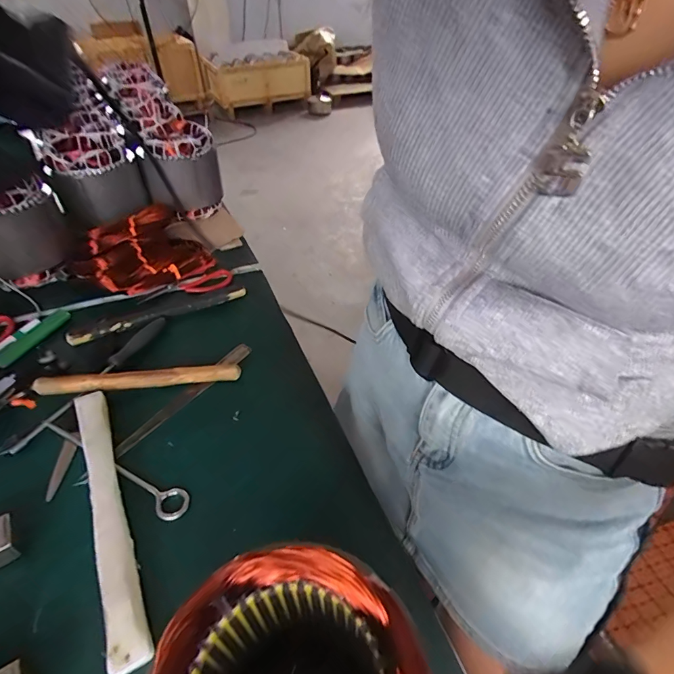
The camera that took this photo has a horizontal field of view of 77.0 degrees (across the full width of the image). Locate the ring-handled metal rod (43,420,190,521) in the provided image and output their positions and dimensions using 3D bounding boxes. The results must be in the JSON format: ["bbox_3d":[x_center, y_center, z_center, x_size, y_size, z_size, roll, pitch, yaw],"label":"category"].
[{"bbox_3d":[-0.253,0.139,0.484,0.218,0.013,0.035,25,47,22],"label":"ring-handled metal rod"}]

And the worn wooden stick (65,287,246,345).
[{"bbox_3d":[-0.273,-0.036,0.662,0.266,0.009,0.034,-17,46,-20],"label":"worn wooden stick"}]

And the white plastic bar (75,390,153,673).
[{"bbox_3d":[-0.236,0.170,0.435,0.029,0.026,0.302,-19,47,-21],"label":"white plastic bar"}]

